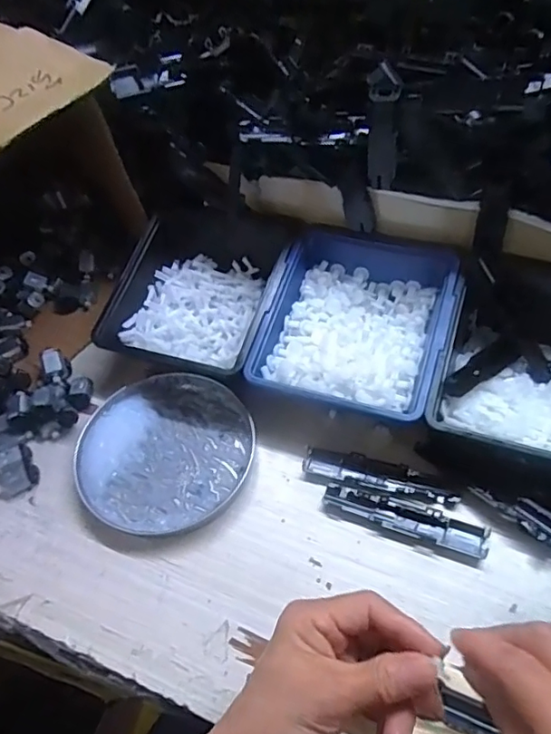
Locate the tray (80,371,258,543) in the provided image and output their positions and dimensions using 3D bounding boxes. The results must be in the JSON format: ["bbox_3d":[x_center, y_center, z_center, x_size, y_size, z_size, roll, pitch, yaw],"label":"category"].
[{"bbox_3d":[-0.092,0.068,0.457,0.139,0.013,0.142,-2,54,3],"label":"tray"}]

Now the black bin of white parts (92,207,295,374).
[{"bbox_3d":[-0.066,-0.069,0.520,0.141,0.074,0.161,14,56,15],"label":"black bin of white parts"}]

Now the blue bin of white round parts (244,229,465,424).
[{"bbox_3d":[0.072,-0.034,0.479,0.148,0.067,0.173,13,56,14],"label":"blue bin of white round parts"}]

